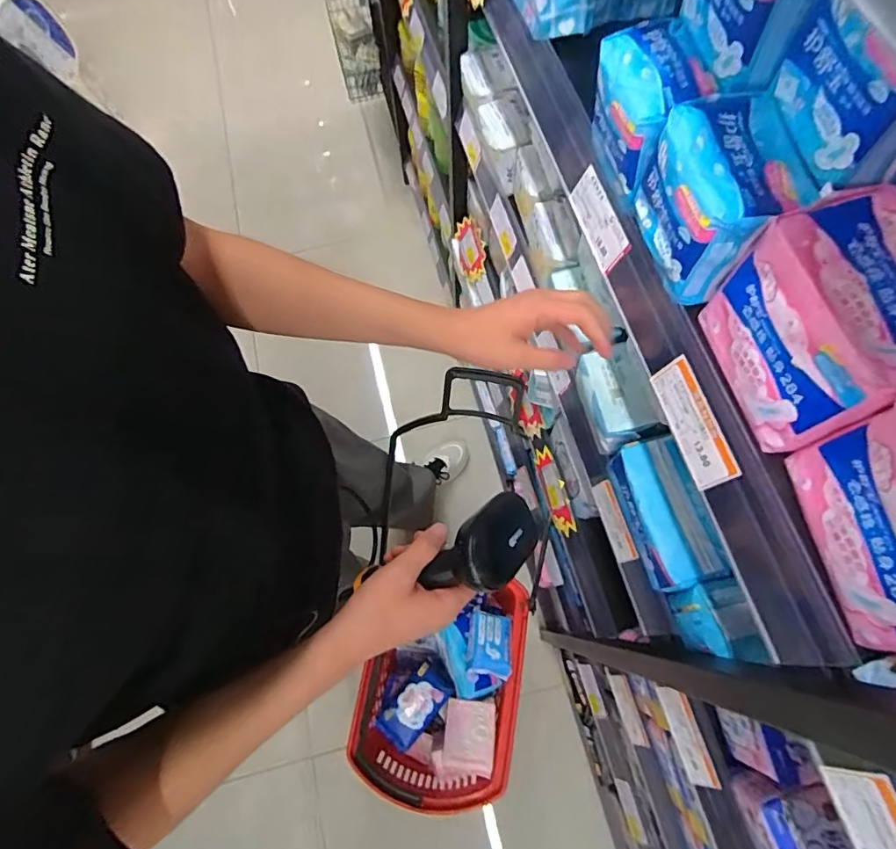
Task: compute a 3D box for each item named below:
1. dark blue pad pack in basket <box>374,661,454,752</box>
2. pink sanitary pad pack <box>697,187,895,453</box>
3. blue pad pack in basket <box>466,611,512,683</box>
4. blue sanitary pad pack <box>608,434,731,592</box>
[{"bbox_3d":[-0.070,0.601,1.063,0.088,0.052,0.169,39,60,18],"label":"dark blue pad pack in basket"},{"bbox_3d":[0.247,-0.061,0.320,0.091,0.097,0.123,-16,71,-3],"label":"pink sanitary pad pack"},{"bbox_3d":[0.090,0.472,1.065,0.089,0.051,0.123,5,71,4],"label":"blue pad pack in basket"},{"bbox_3d":[0.237,0.098,0.548,0.063,0.075,0.152,-17,71,-4],"label":"blue sanitary pad pack"}]

